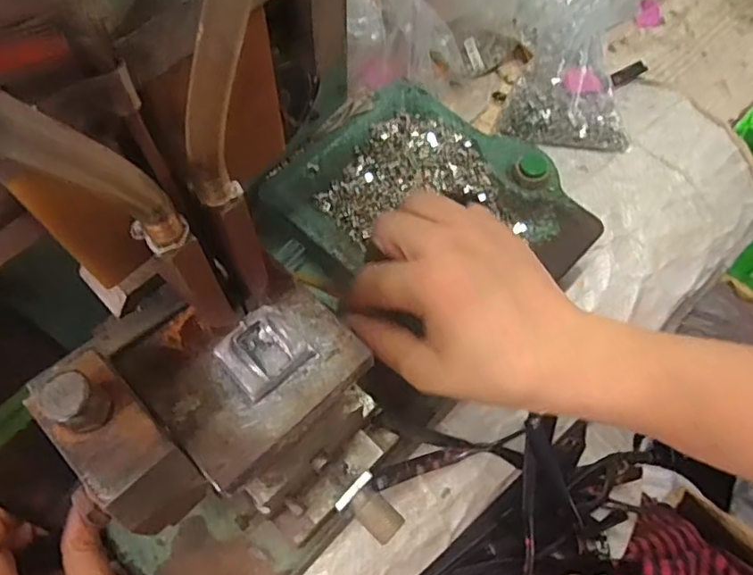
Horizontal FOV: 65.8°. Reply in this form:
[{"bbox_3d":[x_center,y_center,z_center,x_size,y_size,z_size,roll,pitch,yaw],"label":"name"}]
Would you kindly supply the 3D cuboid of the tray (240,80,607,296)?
[{"bbox_3d":[0.036,-0.055,0.426,0.197,0.039,0.181,42,71,15],"label":"tray"}]

